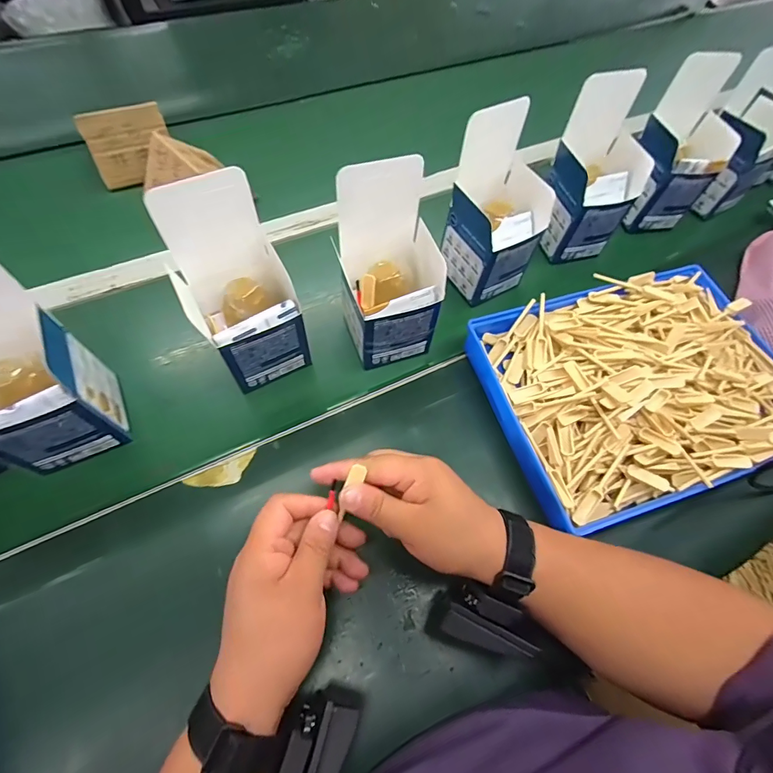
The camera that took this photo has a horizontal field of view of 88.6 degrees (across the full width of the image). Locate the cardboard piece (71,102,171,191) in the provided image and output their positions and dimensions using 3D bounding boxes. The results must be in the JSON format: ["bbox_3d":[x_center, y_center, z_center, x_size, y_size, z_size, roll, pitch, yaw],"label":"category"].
[{"bbox_3d":[-0.339,-0.320,0.527,0.100,0.082,0.010,-26,31,-17],"label":"cardboard piece"}]

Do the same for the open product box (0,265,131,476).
[{"bbox_3d":[-0.302,-0.011,0.318,0.090,0.165,0.104,-21,65,-13],"label":"open product box"}]

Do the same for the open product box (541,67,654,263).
[{"bbox_3d":[0.248,-0.254,0.478,0.094,0.158,0.110,-13,64,-9],"label":"open product box"}]

